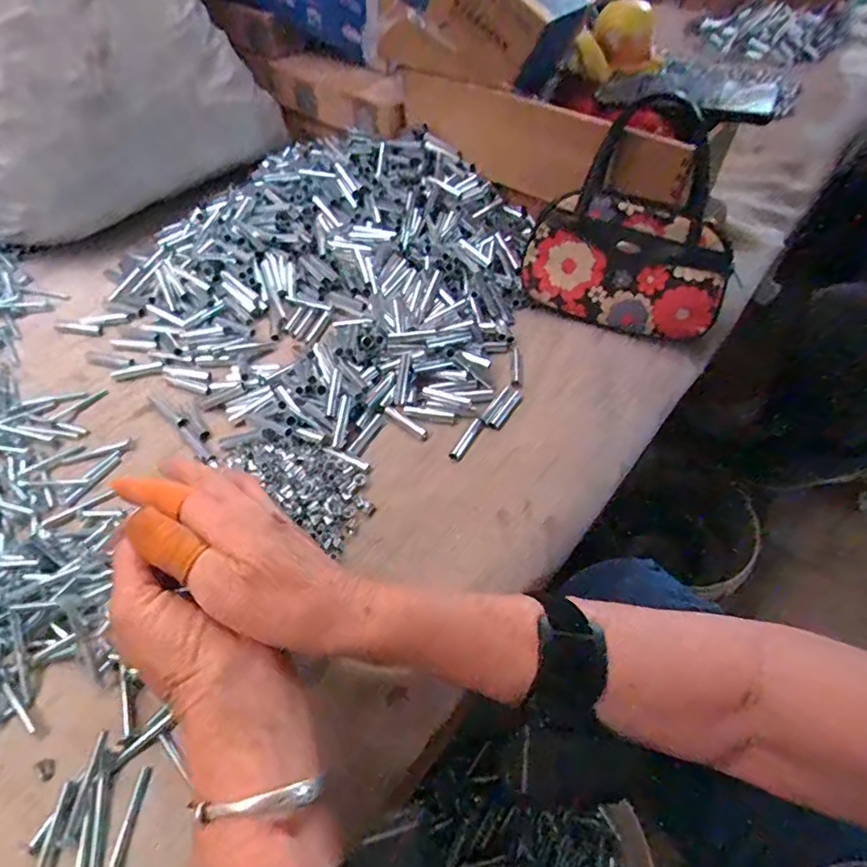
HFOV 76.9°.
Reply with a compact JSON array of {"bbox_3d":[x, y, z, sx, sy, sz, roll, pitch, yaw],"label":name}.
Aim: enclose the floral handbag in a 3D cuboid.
[{"bbox_3d":[0.195,-0.188,0.518,0.183,0.158,0.118,28,56,21],"label":"floral handbag"}]

